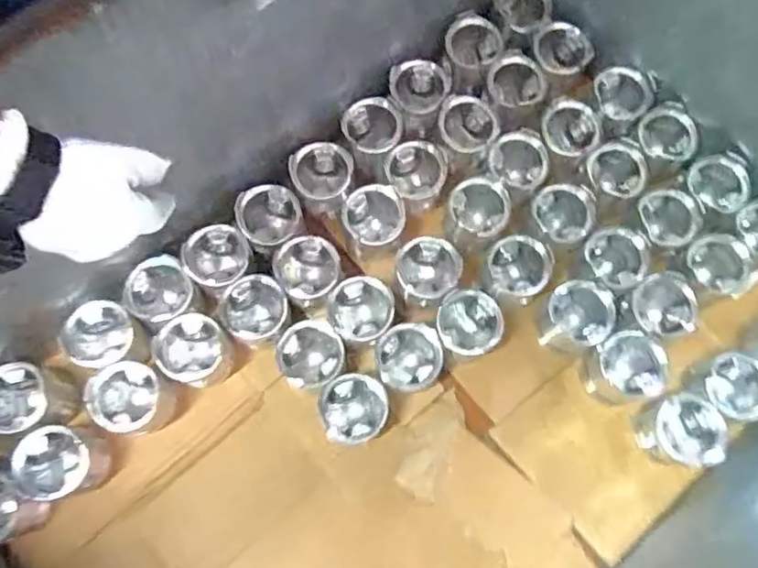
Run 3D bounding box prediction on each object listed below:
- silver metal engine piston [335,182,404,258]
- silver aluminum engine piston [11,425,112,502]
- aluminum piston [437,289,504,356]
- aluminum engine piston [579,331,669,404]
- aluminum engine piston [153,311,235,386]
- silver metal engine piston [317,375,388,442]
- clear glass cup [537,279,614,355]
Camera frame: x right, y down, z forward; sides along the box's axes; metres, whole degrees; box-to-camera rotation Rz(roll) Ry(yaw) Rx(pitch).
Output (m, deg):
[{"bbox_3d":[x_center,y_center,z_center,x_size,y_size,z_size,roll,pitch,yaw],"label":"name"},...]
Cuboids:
[{"bbox_3d":[-0.014,-0.086,0.878,0.089,0.086,0.081,-1,74,-2],"label":"silver metal engine piston"},{"bbox_3d":[-0.387,0.219,0.775,0.079,0.097,0.080,0,74,-1],"label":"silver aluminum engine piston"},{"bbox_3d":[0.114,0.054,0.832,0.087,0.106,0.083,37,76,9],"label":"aluminum piston"},{"bbox_3d":[0.318,0.114,0.833,0.088,0.089,0.087,-20,75,-7],"label":"aluminum engine piston"},{"bbox_3d":[-0.238,0.087,0.820,0.080,0.085,0.082,0,74,-1],"label":"aluminum engine piston"},{"bbox_3d":[-0.033,0.162,0.809,0.083,0.088,0.079,0,74,-1],"label":"silver metal engine piston"},{"bbox_3d":[0.260,0.047,0.850,0.083,0.087,0.084,33,76,8],"label":"clear glass cup"}]

